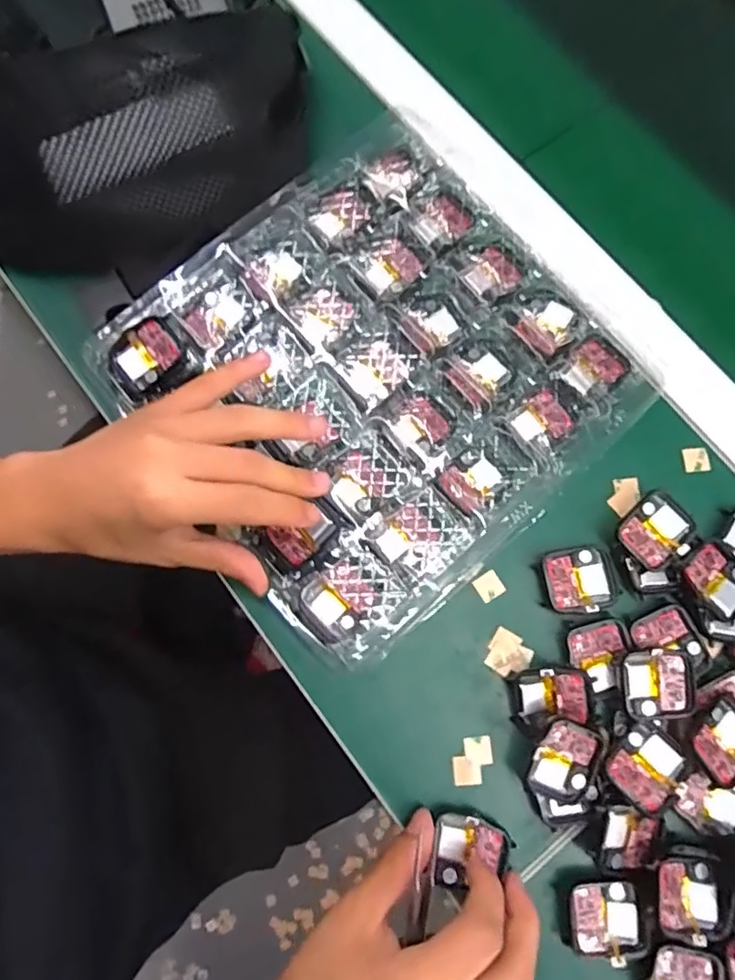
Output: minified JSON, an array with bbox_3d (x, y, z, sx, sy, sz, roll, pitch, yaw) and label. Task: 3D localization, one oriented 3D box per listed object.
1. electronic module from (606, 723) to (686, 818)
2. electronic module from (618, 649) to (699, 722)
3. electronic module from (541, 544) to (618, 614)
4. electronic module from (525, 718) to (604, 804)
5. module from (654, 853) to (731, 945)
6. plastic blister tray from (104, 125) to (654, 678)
[{"bbox_3d":[0.152,0.151,0.314,0.031,0.013,0.039,40,80,7],"label":"electronic module"},{"bbox_3d":[0.165,0.110,0.324,0.043,0.013,0.037,-4,78,-2],"label":"electronic module"},{"bbox_3d":[0.128,0.054,0.346,0.040,0.006,0.039,-13,78,-4],"label":"electronic module"},{"bbox_3d":[0.108,0.148,0.314,0.035,0.013,0.042,22,78,3],"label":"electronic module"},{"bbox_3d":[0.170,0.215,0.304,0.038,0.014,0.038,4,78,0],"label":"module"},{"bbox_3d":[0.008,-0.076,0.366,0.270,0.025,0.265,-39,81,-9],"label":"plastic blister tray"}]

